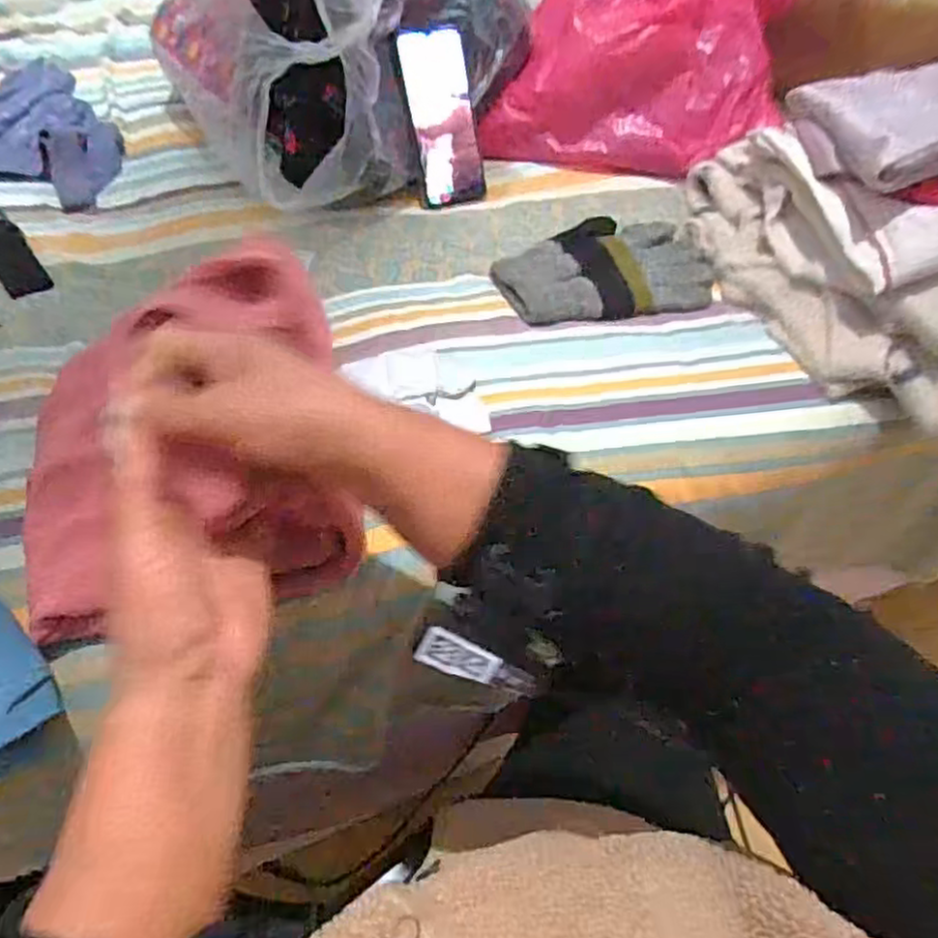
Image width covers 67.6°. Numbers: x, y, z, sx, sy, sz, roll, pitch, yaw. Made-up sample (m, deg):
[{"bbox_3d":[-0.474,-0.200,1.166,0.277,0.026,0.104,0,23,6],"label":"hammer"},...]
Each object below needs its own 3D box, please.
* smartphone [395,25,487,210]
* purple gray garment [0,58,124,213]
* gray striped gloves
[{"bbox_3d":[-0.027,-0.361,0.721,0.087,0.167,0.012,-21,17,-29],"label":"smartphone"},{"bbox_3d":[-0.469,-0.379,0.762,0.261,0.035,0.208,19,54,12],"label":"purple gray garment"},{"bbox_3d":[0.124,-0.188,0.640,0.201,0.024,0.126,-11,54,-10],"label":"gray striped gloves"}]

